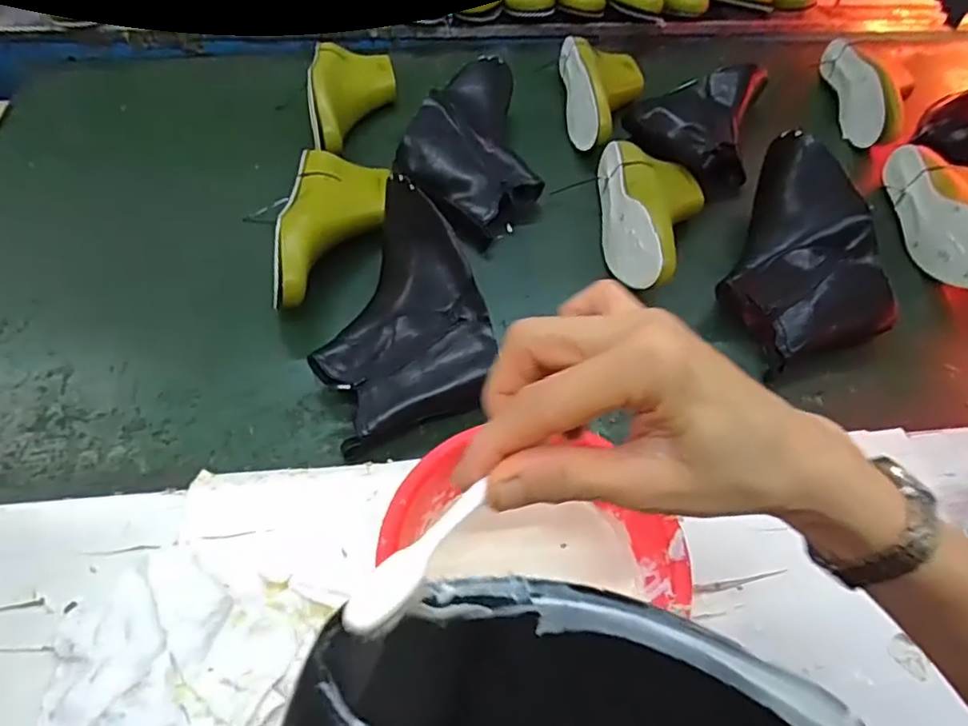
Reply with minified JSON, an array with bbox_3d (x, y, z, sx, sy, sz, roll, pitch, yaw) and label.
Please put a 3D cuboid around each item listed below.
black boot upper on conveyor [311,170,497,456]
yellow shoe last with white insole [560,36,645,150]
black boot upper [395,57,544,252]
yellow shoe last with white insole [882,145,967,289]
[{"bbox_3d":[-0.084,-0.053,0.585,0.158,0.104,0.239,-13,55,-11],"label":"black boot upper on conveyor"},{"bbox_3d":[0.167,-0.371,0.845,0.107,0.065,0.219,1,53,-1],"label":"yellow shoe last with white insole"},{"bbox_3d":[-0.022,-0.266,0.752,0.160,0.084,0.276,-4,54,-5],"label":"black boot upper"},{"bbox_3d":[0.547,-0.171,0.719,0.086,0.072,0.223,5,53,2],"label":"yellow shoe last with white insole"}]

